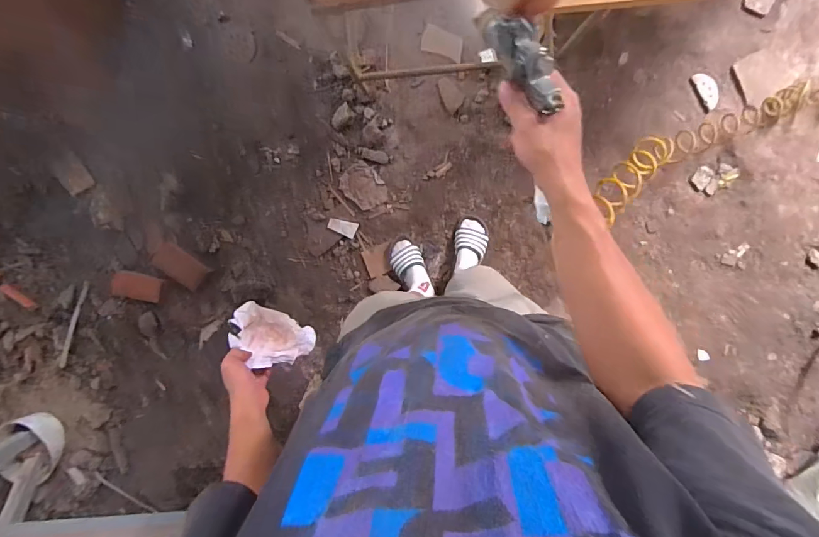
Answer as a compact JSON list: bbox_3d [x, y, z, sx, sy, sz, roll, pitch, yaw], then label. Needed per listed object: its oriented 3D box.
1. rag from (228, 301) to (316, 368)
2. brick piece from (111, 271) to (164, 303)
[{"bbox_3d":[-0.260,0.128,0.762,0.150,0.157,0.045,30,123,4],"label":"rag"},{"bbox_3d":[-0.999,0.065,1.511,0.206,0.046,0.104,8,97,3],"label":"brick piece"}]

